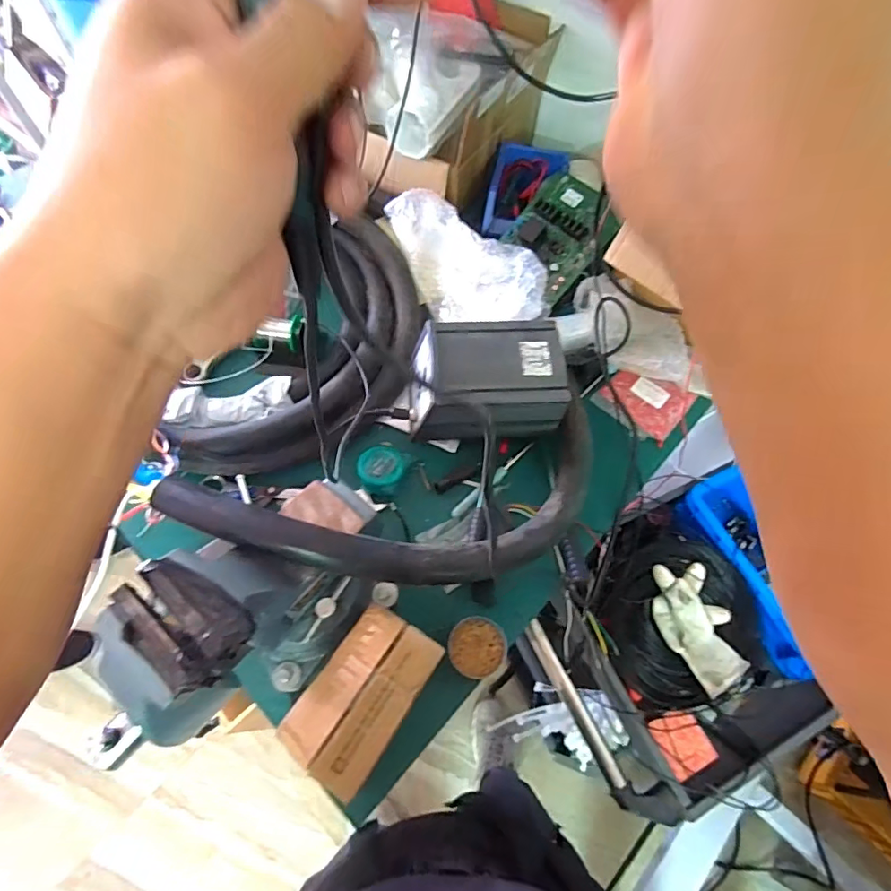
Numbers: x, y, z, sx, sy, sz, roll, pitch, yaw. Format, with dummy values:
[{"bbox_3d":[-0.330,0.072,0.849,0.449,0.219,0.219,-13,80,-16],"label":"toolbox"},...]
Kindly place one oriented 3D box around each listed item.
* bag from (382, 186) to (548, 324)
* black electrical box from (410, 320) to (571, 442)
[{"bbox_3d":[0.031,-0.284,0.770,0.147,0.074,0.299,-22,65,-13],"label":"bag"},{"bbox_3d":[0.053,-0.078,0.645,0.189,0.114,0.114,4,62,0],"label":"black electrical box"}]

